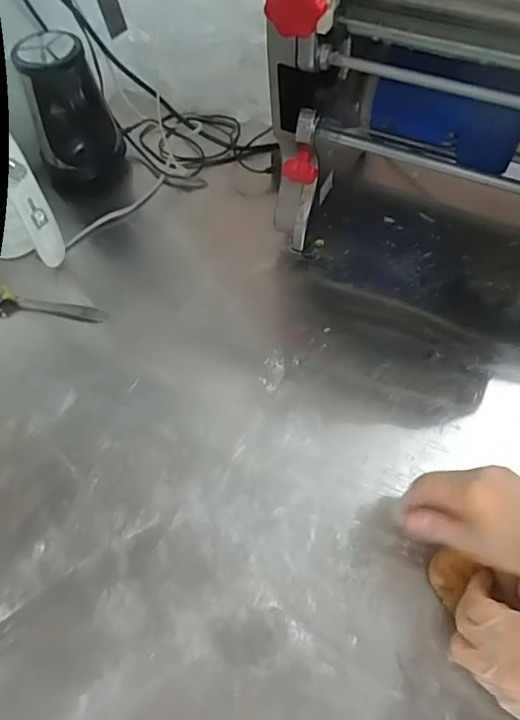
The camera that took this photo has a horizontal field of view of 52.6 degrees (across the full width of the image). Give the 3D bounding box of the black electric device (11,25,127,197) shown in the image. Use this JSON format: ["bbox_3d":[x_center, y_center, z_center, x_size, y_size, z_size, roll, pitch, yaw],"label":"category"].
[{"bbox_3d":[-0.242,-0.315,0.690,0.097,0.172,0.094,-7,58,-3],"label":"black electric device"}]

